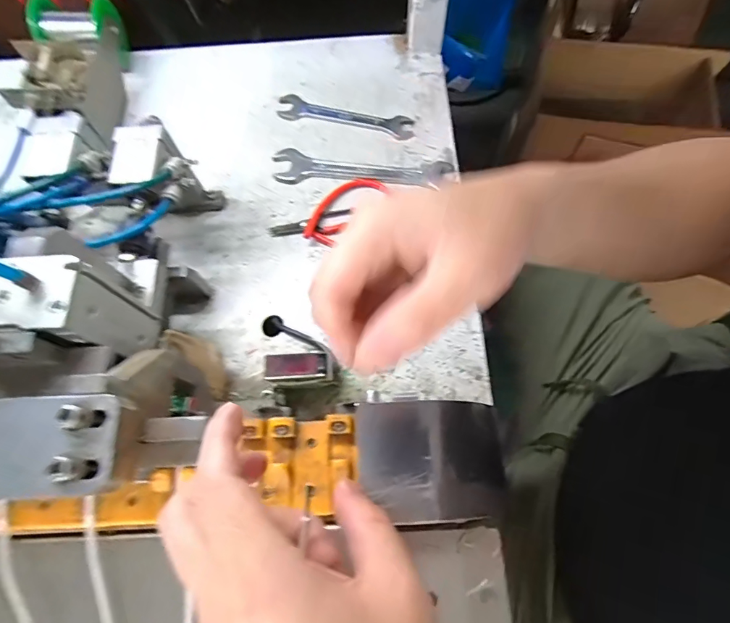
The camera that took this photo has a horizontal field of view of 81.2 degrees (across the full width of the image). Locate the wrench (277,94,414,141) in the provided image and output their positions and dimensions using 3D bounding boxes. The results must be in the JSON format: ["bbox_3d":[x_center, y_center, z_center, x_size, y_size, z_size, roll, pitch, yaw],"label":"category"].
[{"bbox_3d":[-0.024,-0.227,0.490,0.160,0.011,0.033,14,70,7],"label":"wrench"}]

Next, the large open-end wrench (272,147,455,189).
[{"bbox_3d":[-0.004,-0.152,0.461,0.191,0.011,0.042,8,70,4],"label":"large open-end wrench"}]

